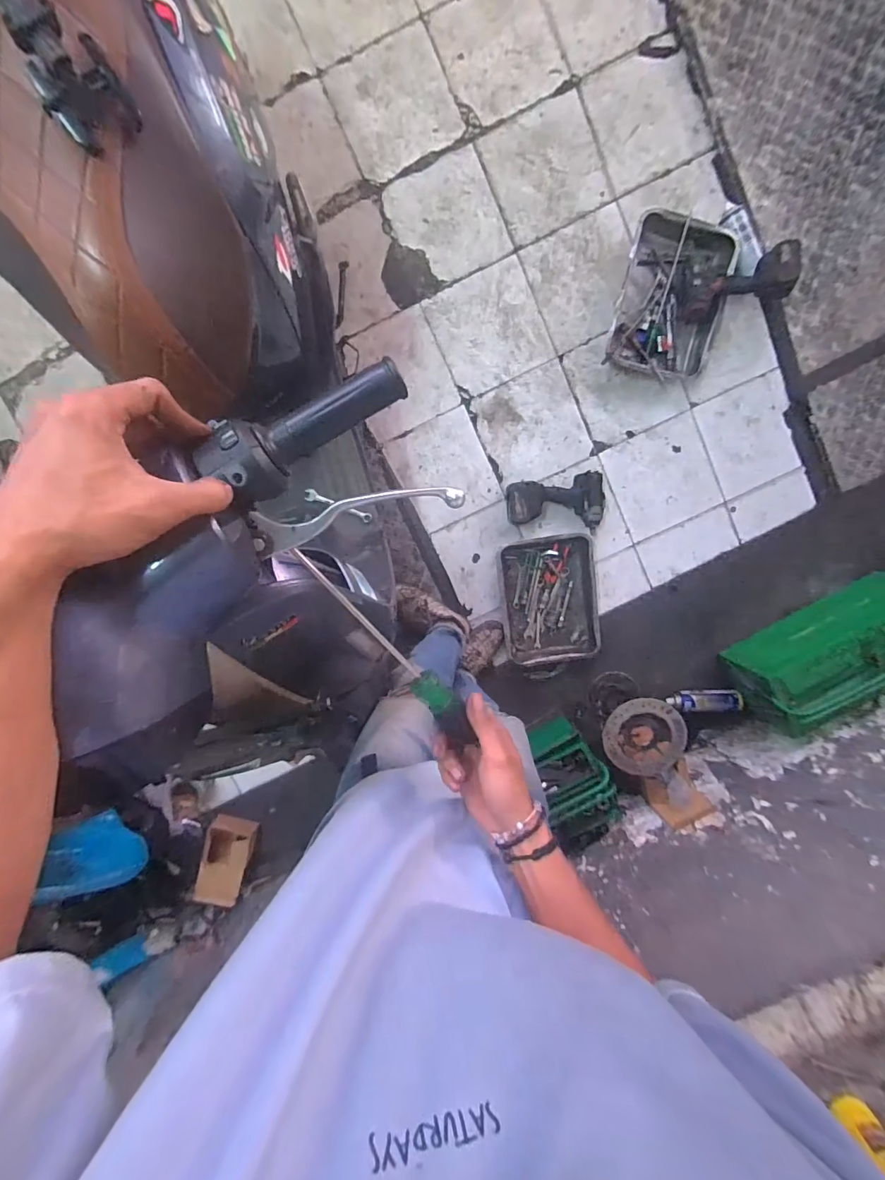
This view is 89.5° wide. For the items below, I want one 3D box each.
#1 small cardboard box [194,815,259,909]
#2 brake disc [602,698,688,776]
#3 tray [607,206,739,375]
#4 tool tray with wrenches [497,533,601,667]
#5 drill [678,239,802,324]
[{"bbox_3d":[-0.717,0.888,1.482,0.150,0.046,0.268,13,89,-17],"label":"small cardboard box"},{"bbox_3d":[0.546,0.399,1.212,0.207,0.056,0.221,0,99,-1],"label":"brake disc"},{"bbox_3d":[0.633,-0.808,1.220,0.291,0.083,0.409,9,99,-3],"label":"tray"},{"bbox_3d":[0.332,0.043,1.363,0.291,0.075,0.406,-8,99,0],"label":"tool tray with wrenches"},{"bbox_3d":[0.782,-0.823,1.198,0.275,0.104,0.142,-4,100,20],"label":"drill"}]

